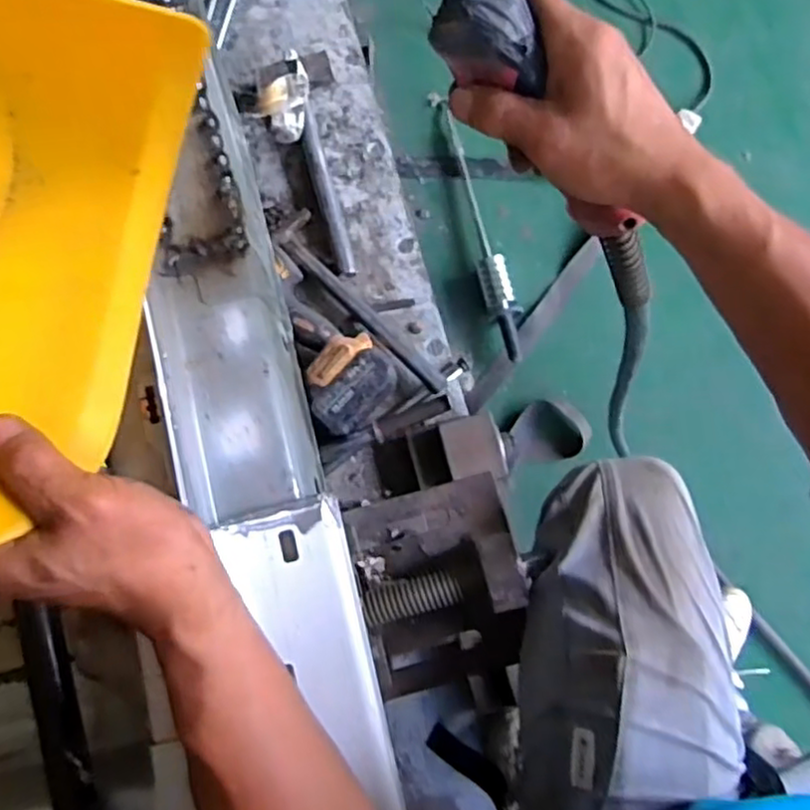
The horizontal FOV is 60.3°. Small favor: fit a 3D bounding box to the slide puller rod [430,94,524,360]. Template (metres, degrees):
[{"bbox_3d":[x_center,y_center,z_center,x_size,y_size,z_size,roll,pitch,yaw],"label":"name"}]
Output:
[{"bbox_3d":[0.151,-0.373,1.460,0.062,0.052,0.595,-16,80,1],"label":"slide puller rod"}]

